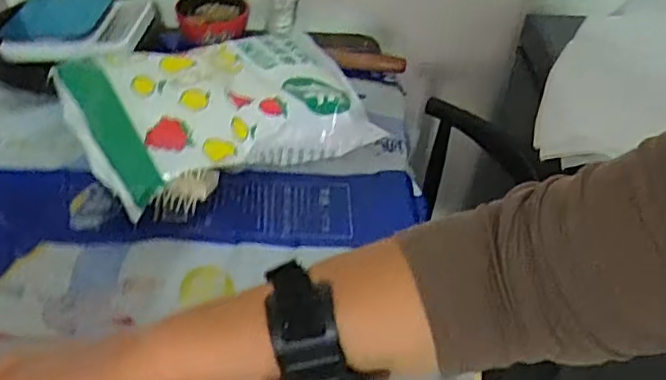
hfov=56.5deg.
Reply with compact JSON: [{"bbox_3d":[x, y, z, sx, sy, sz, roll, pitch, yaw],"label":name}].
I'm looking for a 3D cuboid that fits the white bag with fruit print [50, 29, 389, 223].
[{"bbox_3d":[-0.140,-0.117,0.821,0.380,0.098,0.255,-20,49,-24],"label":"white bag with fruit print"}]

